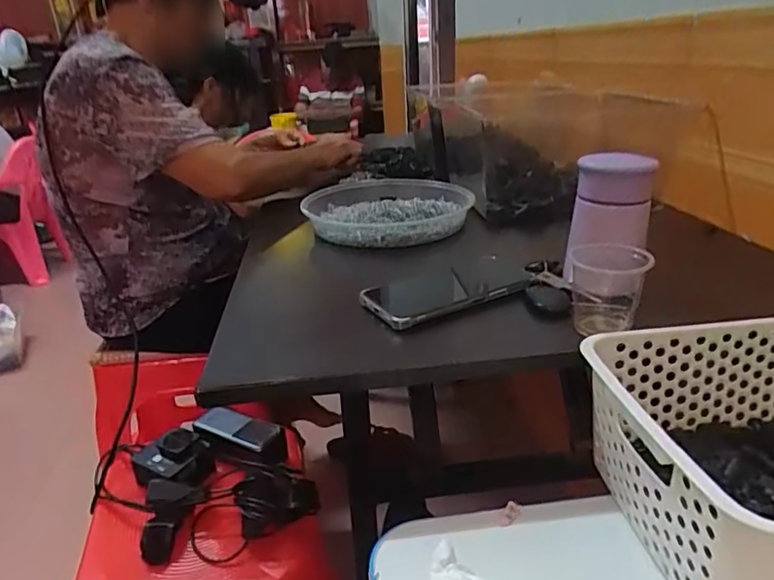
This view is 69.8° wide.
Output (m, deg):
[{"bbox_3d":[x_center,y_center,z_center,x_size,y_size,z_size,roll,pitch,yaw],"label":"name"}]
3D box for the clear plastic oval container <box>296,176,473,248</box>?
[{"bbox_3d":[-0.001,-0.110,0.768,0.229,0.044,0.228,-4,24,0],"label":"clear plastic oval container"}]

